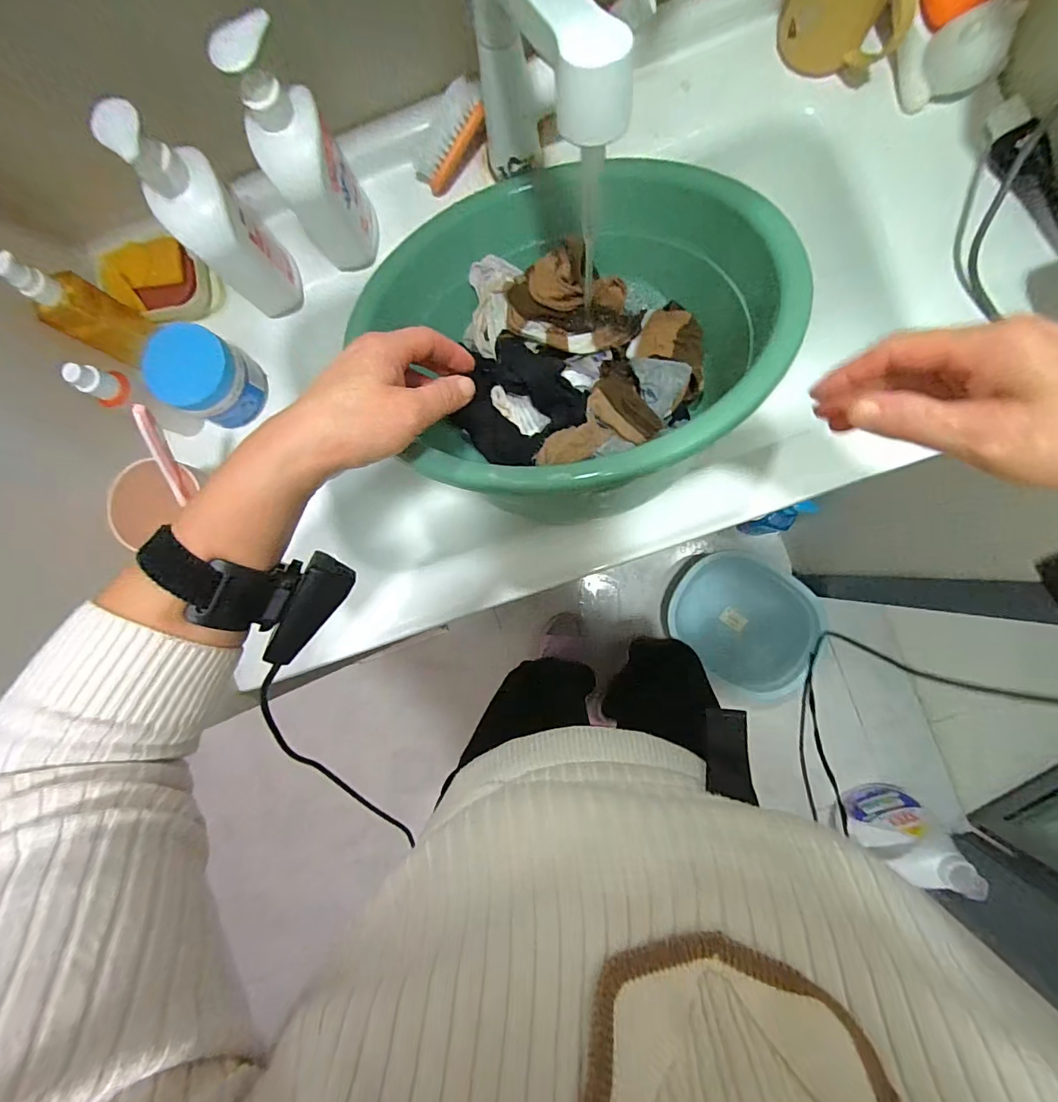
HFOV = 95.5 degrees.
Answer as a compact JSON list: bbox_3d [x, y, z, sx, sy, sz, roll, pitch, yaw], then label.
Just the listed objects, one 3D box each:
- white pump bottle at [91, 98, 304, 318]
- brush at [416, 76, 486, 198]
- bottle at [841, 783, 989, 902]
[{"bbox_3d":[-0.273,-0.288,0.425,0.060,0.186,0.067,44,92,5],"label":"white pump bottle"},{"bbox_3d":[-0.080,-0.411,0.478,0.032,0.029,0.095,46,121,5],"label":"brush"},{"bbox_3d":[0.818,0.626,1.047,0.180,0.283,0.088,-10,87,4],"label":"bottle"}]

